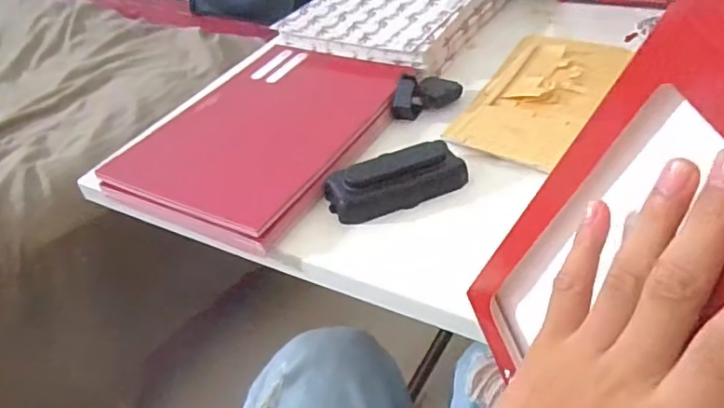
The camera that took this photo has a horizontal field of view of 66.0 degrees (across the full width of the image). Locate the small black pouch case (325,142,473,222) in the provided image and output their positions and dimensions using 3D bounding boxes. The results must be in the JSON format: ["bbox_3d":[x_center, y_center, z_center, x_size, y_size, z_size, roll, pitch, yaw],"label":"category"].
[{"bbox_3d":[0.028,-0.018,0.439,0.108,0.029,0.036,-18,41,-15],"label":"small black pouch case"}]

